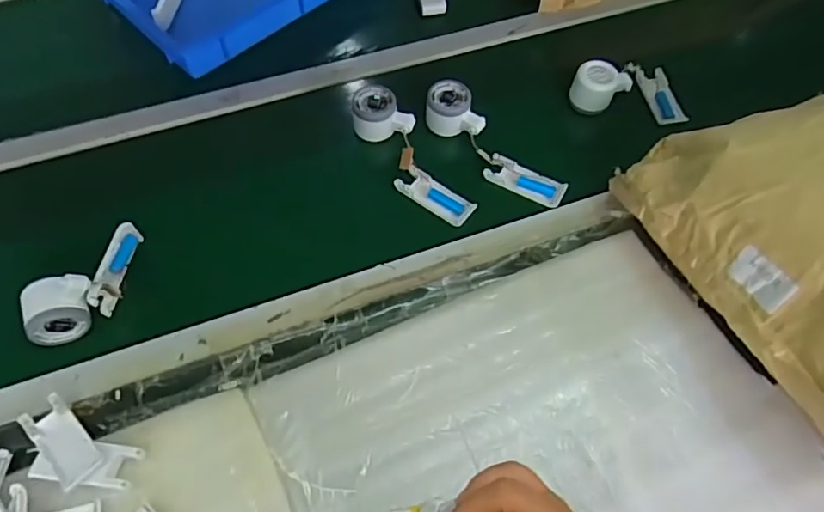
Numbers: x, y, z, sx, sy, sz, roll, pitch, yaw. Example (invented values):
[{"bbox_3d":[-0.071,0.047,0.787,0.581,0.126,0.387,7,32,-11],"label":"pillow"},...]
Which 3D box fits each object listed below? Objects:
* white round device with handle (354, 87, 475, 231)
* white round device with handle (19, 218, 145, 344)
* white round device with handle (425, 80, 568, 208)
[{"bbox_3d":[-0.002,-0.129,0.706,0.066,0.050,0.218,-30,68,-17],"label":"white round device with handle"},{"bbox_3d":[-0.355,0.028,0.597,0.055,0.059,0.151,33,66,14],"label":"white round device with handle"},{"bbox_3d":[0.105,-0.146,0.714,0.058,0.040,0.223,-38,71,-19],"label":"white round device with handle"}]

